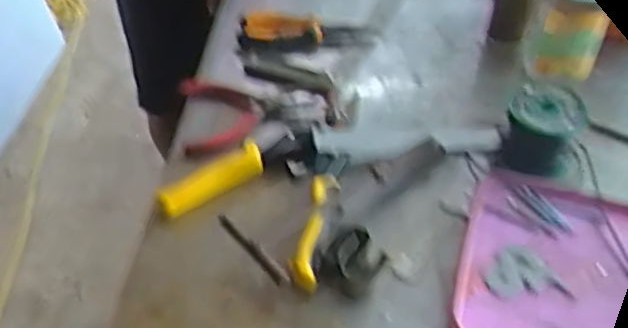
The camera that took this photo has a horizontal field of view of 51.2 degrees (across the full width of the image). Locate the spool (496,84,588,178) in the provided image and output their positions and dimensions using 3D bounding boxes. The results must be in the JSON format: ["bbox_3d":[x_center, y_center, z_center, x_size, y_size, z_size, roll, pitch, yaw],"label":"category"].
[{"bbox_3d":[0.210,-0.033,0.611,0.069,0.062,0.075,20,48,17],"label":"spool"}]

